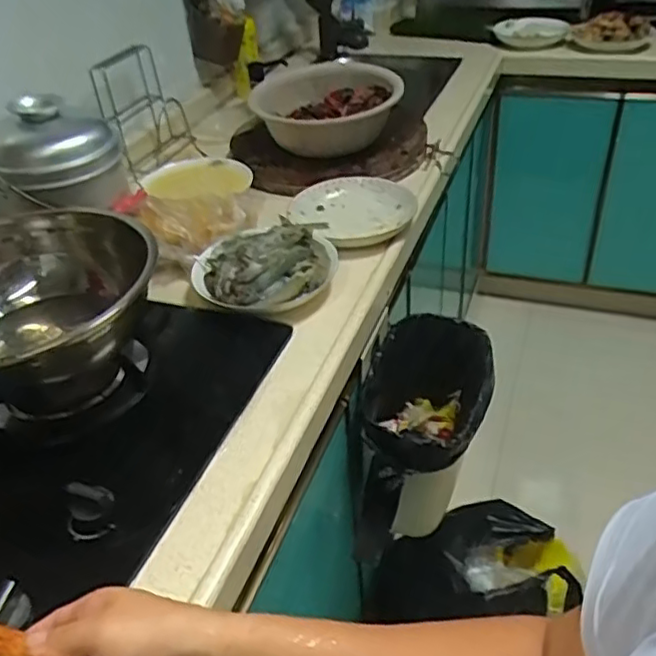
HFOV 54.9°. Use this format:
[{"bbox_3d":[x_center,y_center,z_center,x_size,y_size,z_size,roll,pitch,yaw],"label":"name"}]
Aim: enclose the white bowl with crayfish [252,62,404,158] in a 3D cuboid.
[{"bbox_3d":[0.007,-0.390,1.129,0.236,0.102,0.246,4,39,12],"label":"white bowl with crayfish"}]

